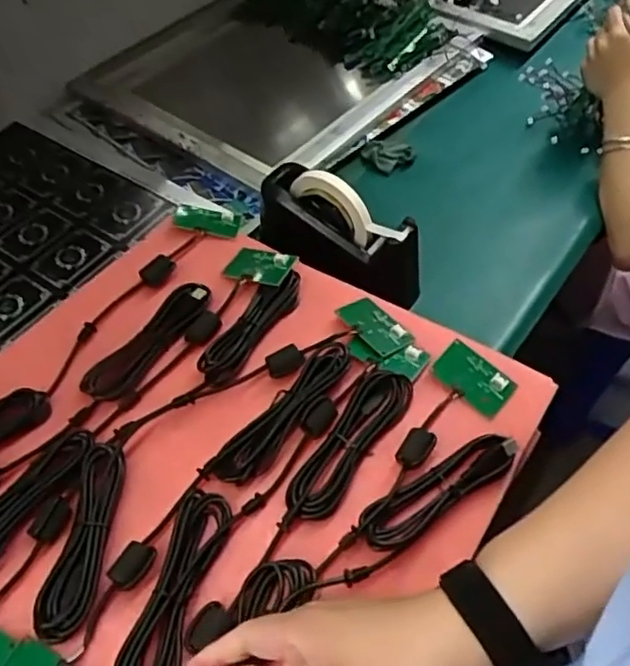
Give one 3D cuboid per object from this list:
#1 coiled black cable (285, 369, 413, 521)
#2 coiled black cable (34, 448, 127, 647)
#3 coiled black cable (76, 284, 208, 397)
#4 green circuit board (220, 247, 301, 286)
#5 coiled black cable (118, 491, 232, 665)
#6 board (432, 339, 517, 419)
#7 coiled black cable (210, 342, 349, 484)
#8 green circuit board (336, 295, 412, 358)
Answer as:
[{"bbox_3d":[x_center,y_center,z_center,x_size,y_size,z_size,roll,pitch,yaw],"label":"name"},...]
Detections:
[{"bbox_3d":[0.030,0.087,0.528,0.040,0.018,0.152,30,59,22],"label":"coiled black cable"},{"bbox_3d":[-0.169,0.147,0.474,0.031,0.021,0.145,3,52,3],"label":"coiled black cable"},{"bbox_3d":[-0.152,0.002,0.585,0.036,0.020,0.148,28,58,20],"label":"coiled black cable"},{"bbox_3d":[-0.058,-0.069,0.653,0.073,0.012,0.040,13,52,30],"label":"green circuit board"},{"bbox_3d":[-0.098,0.183,0.455,0.038,0.014,0.146,12,53,9],"label":"coiled black cable"},{"bbox_3d":[0.143,0.038,0.573,0.068,0.006,0.043,38,61,26],"label":"board"},{"bbox_3d":[-0.023,0.064,0.541,0.035,0.016,0.156,32,59,23],"label":"coiled black cable"},{"bbox_3d":[0.056,-0.008,0.607,0.041,0.007,0.068,-31,58,-21],"label":"green circuit board"}]

